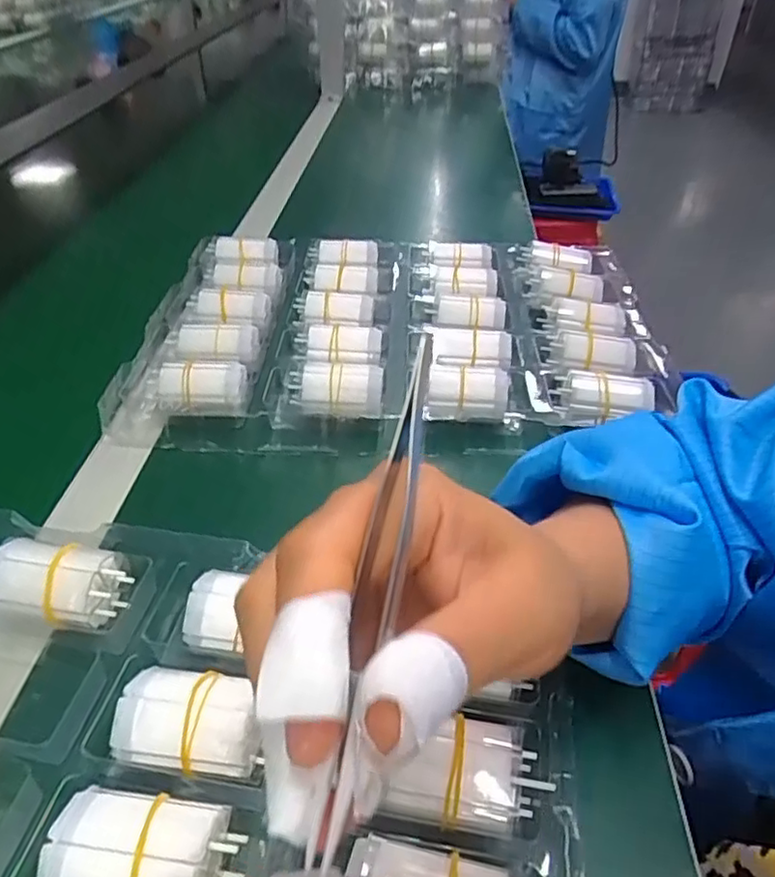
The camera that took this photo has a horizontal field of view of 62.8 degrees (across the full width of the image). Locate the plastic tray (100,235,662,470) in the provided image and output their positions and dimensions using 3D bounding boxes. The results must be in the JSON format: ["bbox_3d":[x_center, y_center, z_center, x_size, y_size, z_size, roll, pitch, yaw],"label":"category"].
[{"bbox_3d":[0.008,-0.095,0.522,0.395,0.039,0.291,3,41,4],"label":"plastic tray"}]

